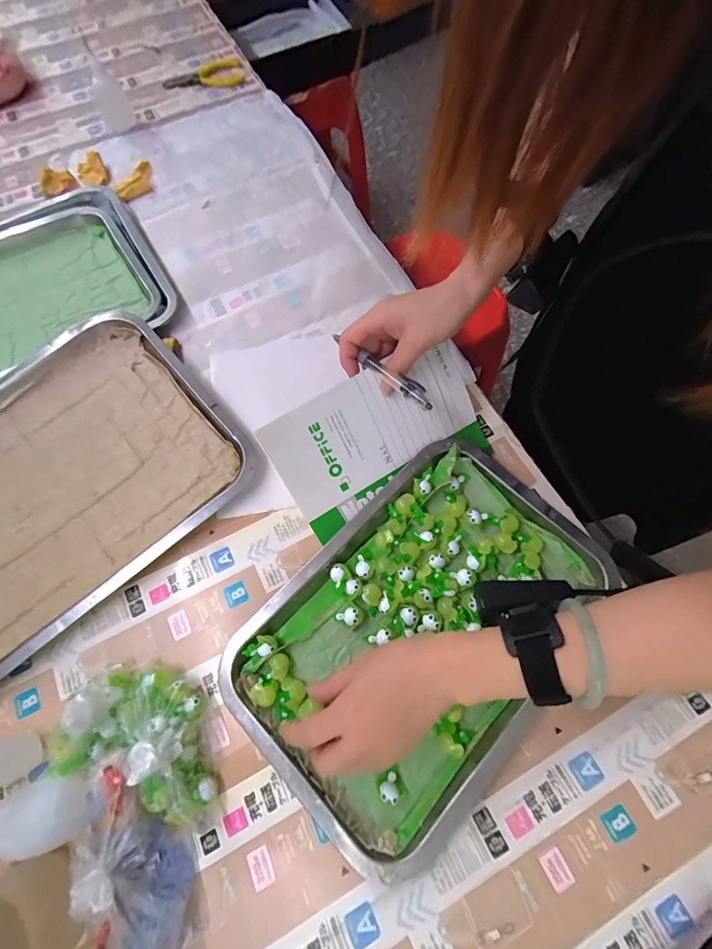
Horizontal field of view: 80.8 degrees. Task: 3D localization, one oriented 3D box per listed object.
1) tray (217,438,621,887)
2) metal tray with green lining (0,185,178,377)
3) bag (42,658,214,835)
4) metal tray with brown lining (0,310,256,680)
[{"bbox_3d":[0.052,0.123,0.362,0.204,0.027,0.311,40,74,15],"label":"tray"},{"bbox_3d":[-0.413,-0.208,0.494,0.344,0.038,0.255,-30,70,-10],"label":"metal tray with green lining"},{"bbox_3d":[-0.171,0.199,0.321,0.144,0.058,0.087,16,69,8],"label":"bag"},{"bbox_3d":[-0.302,0.013,0.408,0.356,0.032,0.263,-39,72,-13],"label":"metal tray with brown lining"}]

